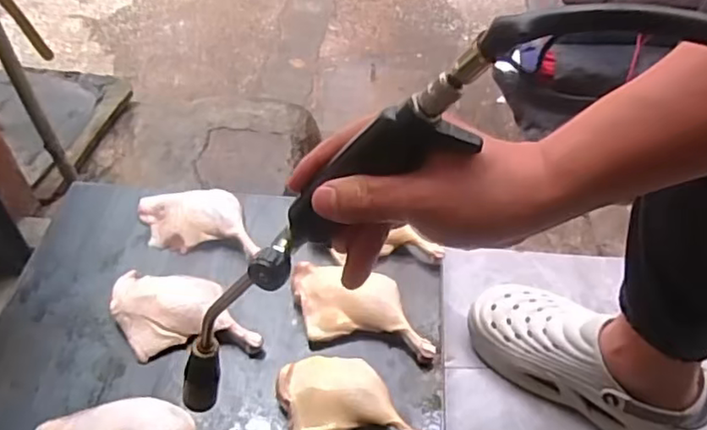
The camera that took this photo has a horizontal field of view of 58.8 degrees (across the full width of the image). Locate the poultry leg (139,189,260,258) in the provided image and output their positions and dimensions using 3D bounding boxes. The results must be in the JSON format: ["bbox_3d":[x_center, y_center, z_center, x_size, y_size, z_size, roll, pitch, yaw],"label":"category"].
[{"bbox_3d":[-0.195,0.004,0.778,0.160,0.043,0.079,5,47,5],"label":"poultry leg"}]

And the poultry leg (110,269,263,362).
[{"bbox_3d":[-0.190,0.112,0.683,0.185,0.037,0.096,15,49,14],"label":"poultry leg"}]

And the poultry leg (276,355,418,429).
[{"bbox_3d":[-0.003,0.187,0.621,0.146,0.033,0.087,4,47,4],"label":"poultry leg"}]

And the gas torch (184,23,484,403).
[{"bbox_3d":[-0.046,0.040,0.394,0.052,0.390,0.048,27,44,-15],"label":"gas torch"}]

